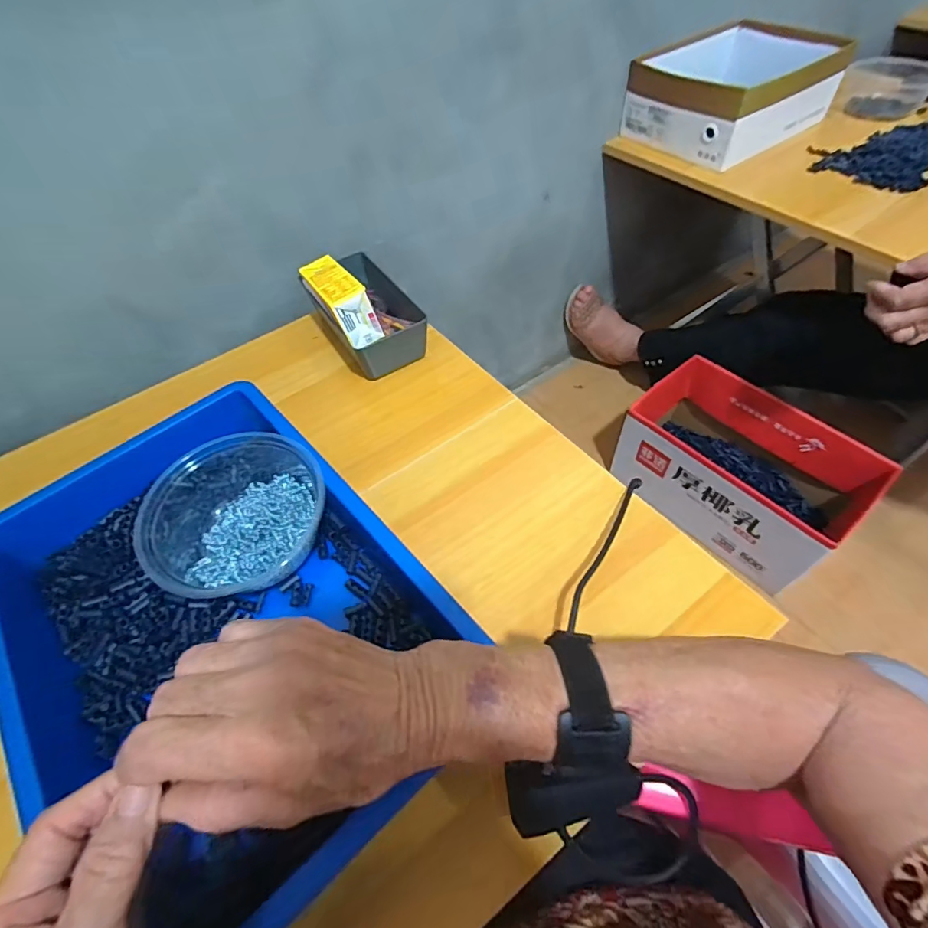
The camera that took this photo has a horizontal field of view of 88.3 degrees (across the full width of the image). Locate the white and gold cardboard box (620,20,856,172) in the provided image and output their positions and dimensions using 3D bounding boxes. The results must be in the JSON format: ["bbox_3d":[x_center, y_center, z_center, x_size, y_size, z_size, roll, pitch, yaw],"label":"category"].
[{"bbox_3d":[0.460,-0.629,0.812,0.314,0.105,0.222,-35,58,-20],"label":"white and gold cardboard box"}]

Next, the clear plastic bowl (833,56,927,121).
[{"bbox_3d":[0.756,-0.678,0.855,0.139,0.058,0.146,24,59,20],"label":"clear plastic bowl"}]

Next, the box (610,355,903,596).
[{"bbox_3d":[0.503,0.011,0.897,0.225,0.194,0.374,-36,59,-20],"label":"box"}]

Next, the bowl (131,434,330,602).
[{"bbox_3d":[-0.188,0.033,0.391,0.133,0.051,0.147,-35,58,-20],"label":"bowl"}]

